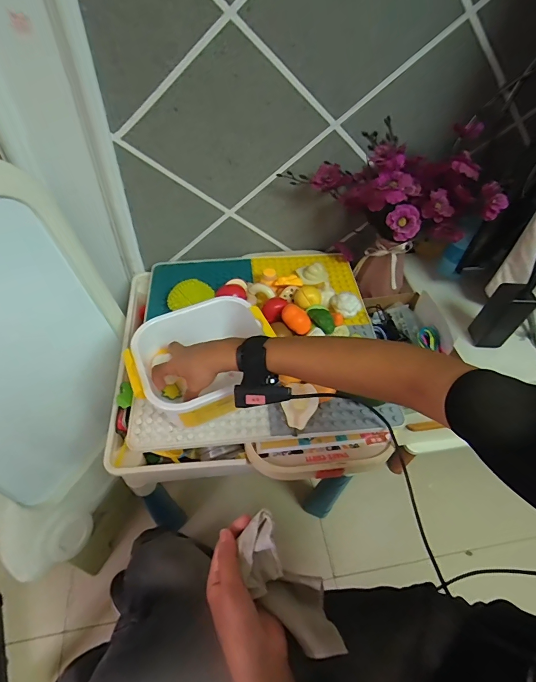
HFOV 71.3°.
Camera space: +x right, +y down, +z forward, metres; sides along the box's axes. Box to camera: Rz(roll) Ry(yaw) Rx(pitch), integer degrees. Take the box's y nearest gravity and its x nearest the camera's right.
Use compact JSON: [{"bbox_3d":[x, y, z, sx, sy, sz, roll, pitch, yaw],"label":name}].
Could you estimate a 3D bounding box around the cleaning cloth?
[{"bbox_3d":[0.017,0.240,0.371,0.054,0.045,0.141,-35,89,-28],"label":"cleaning cloth"}]

